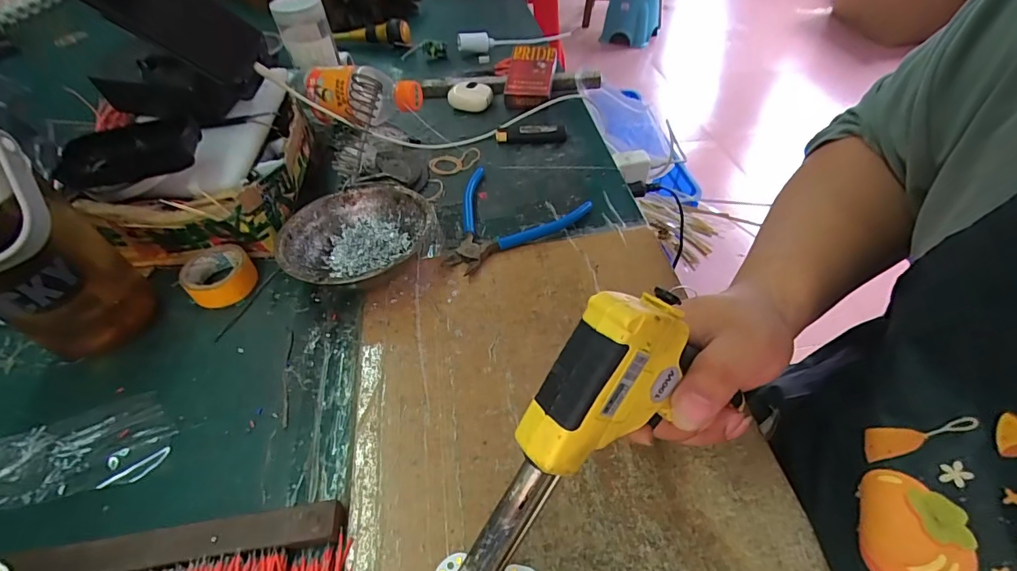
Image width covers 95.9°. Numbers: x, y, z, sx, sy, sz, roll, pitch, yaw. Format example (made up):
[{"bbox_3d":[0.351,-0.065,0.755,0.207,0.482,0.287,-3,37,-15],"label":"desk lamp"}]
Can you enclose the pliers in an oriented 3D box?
[{"bbox_3d":[-0.012,-0.075,0.440,0.147,0.012,0.118,-28,53,-19],"label":"pliers"}]

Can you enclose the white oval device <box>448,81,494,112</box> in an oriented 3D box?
[{"bbox_3d":[-0.047,-0.236,0.572,0.053,0.025,0.035,-5,49,0],"label":"white oval device"}]

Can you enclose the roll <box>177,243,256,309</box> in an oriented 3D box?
[{"bbox_3d":[-0.248,-0.010,0.394,0.053,0.025,0.059,-37,56,-25],"label":"roll"}]

